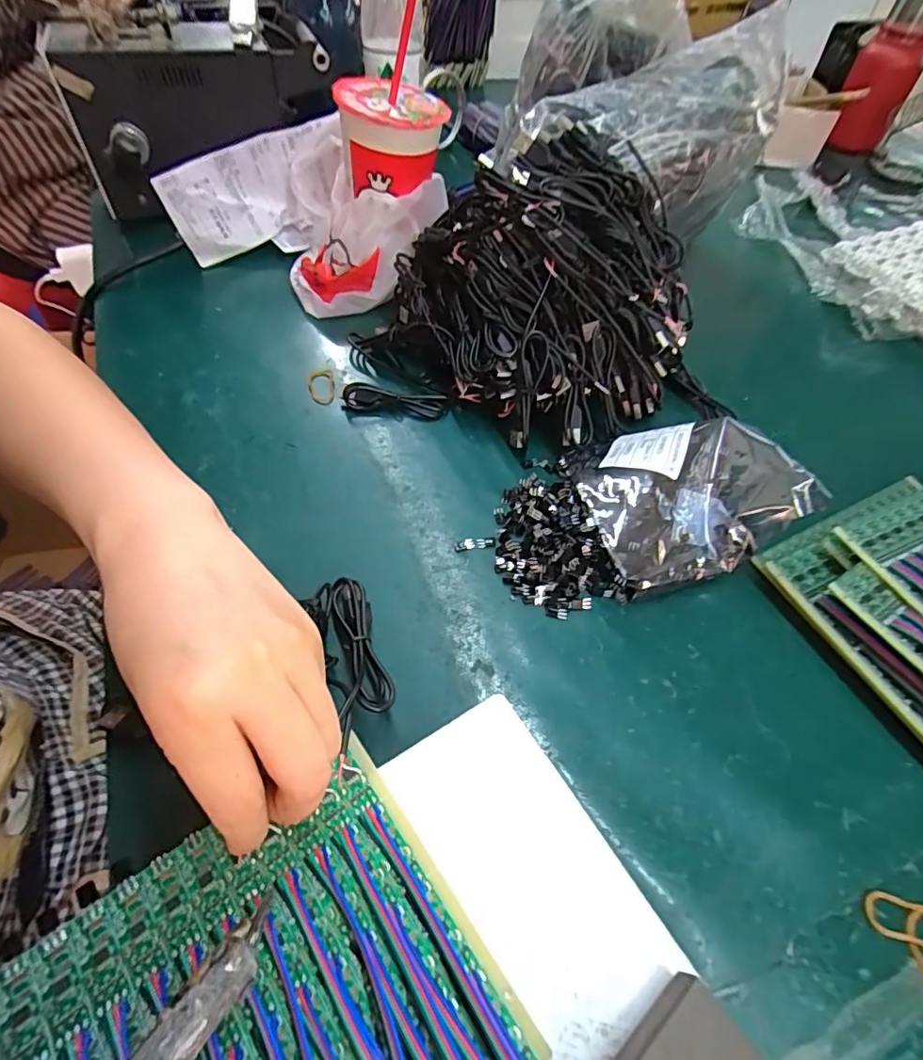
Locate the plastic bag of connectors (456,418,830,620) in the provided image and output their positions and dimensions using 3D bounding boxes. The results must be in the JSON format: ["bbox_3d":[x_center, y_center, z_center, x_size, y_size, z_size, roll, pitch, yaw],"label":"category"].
[{"bbox_3d":[0.098,-0.021,0.328,0.192,0.054,0.115,-11,56,-11],"label":"plastic bag of connectors"}]

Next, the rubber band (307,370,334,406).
[{"bbox_3d":[-0.113,-0.116,0.418,0.021,0.004,0.044,-9,56,-10],"label":"rubber band"}]

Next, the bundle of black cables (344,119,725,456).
[{"bbox_3d":[0.056,-0.177,0.394,0.283,0.121,0.206,1,55,-2],"label":"bundle of black cables"}]

